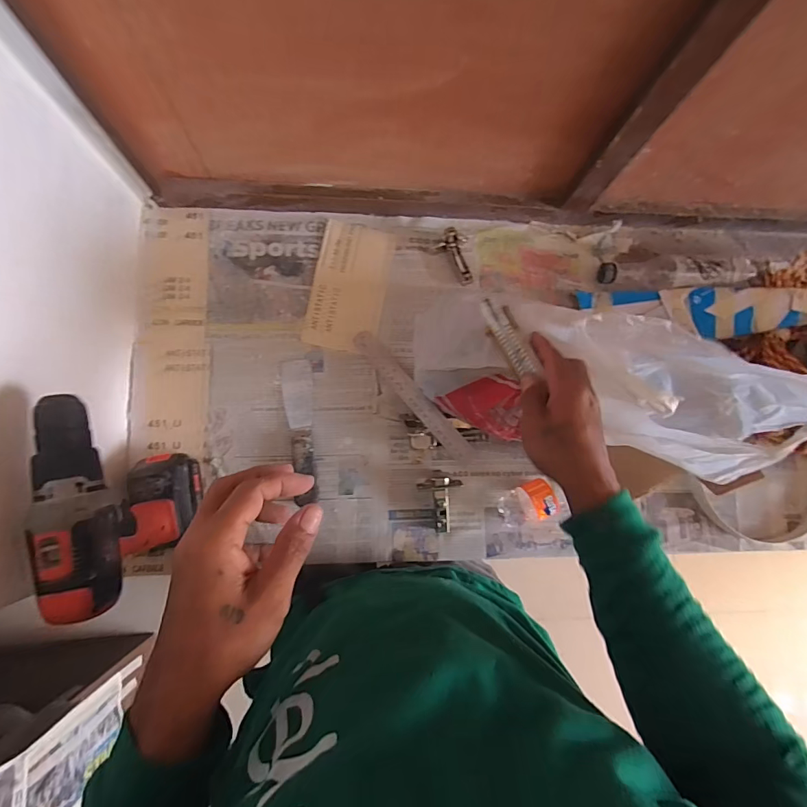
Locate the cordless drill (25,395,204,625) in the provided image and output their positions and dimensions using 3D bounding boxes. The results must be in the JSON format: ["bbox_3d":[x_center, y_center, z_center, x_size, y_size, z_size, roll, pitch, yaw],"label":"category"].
[{"bbox_3d":[-0.293,0.098,0.459,0.065,0.228,0.186,-9,83,-7],"label":"cordless drill"}]

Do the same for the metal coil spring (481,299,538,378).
[{"bbox_3d":[0.115,-0.073,0.468,0.030,0.011,0.095,-25,79,-6],"label":"metal coil spring"}]

